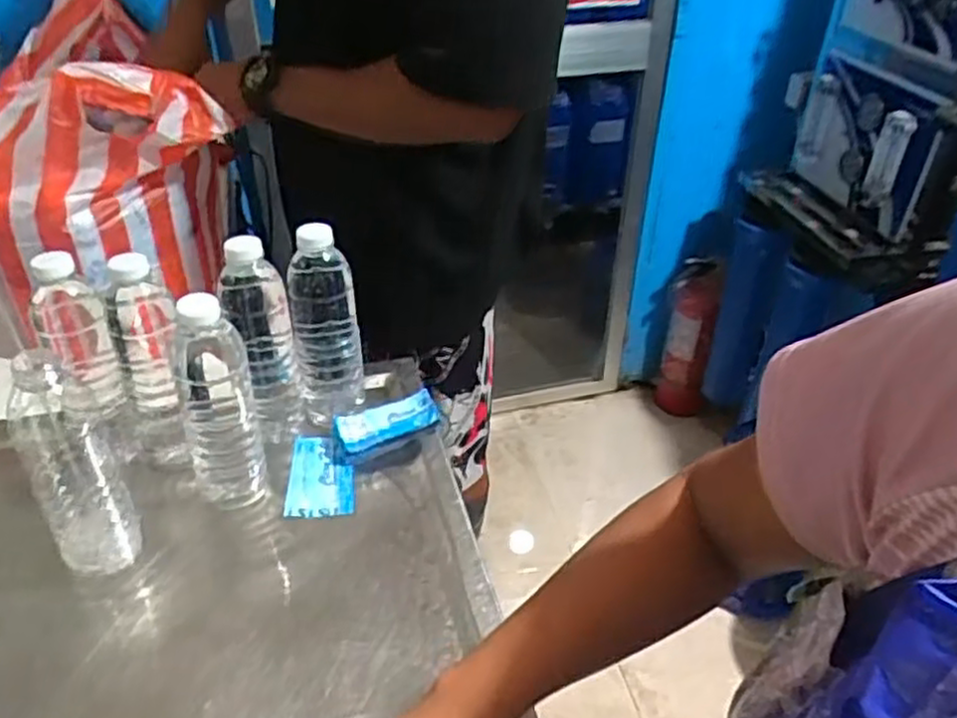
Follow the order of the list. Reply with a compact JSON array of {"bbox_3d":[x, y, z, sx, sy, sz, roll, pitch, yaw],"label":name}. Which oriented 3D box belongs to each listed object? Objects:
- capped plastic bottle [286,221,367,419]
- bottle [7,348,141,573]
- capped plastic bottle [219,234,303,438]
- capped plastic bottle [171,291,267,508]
[{"bbox_3d":[-0.148,-0.037,0.721,0.062,0.206,0.066,-6,38,-9],"label":"capped plastic bottle"},{"bbox_3d":[-0.314,0.079,0.570,0.052,0.197,0.056,-27,45,-32],"label":"bottle"},{"bbox_3d":[-0.198,-0.014,0.690,0.054,0.196,0.059,-10,39,-14],"label":"capped plastic bottle"},{"bbox_3d":[-0.225,0.034,0.636,0.060,0.209,0.056,-15,40,-20],"label":"capped plastic bottle"}]

